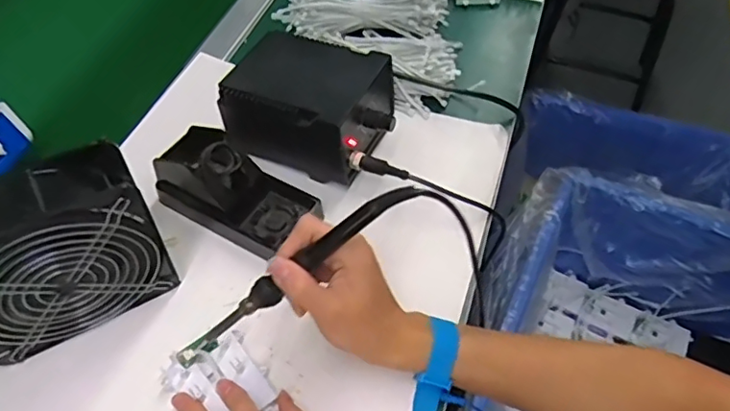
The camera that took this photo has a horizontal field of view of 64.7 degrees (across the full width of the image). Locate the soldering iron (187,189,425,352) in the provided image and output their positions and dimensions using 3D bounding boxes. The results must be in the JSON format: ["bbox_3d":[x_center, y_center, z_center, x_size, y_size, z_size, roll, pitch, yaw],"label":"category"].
[{"bbox_3d":[-0.051,0.050,0.415,0.221,0.021,0.023,-39,55,18],"label":"soldering iron"}]

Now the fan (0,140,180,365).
[{"bbox_3d":[-0.236,0.041,0.440,0.149,0.151,0.061,-27,58,-20],"label":"fan"}]

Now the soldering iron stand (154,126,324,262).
[{"bbox_3d":[-0.122,-0.023,0.540,0.149,0.074,0.081,26,56,18],"label":"soldering iron stand"}]

